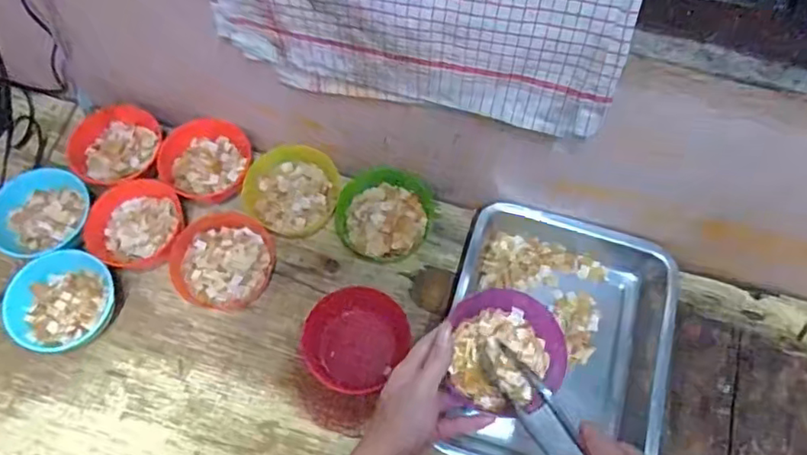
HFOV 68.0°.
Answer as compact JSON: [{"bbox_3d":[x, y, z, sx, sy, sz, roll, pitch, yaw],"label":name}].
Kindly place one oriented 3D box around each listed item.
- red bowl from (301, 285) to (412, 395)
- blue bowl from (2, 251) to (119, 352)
[{"bbox_3d":[-0.056,0.124,0.670,0.103,0.042,0.109,1,67,-2],"label":"red bowl"},{"bbox_3d":[-0.382,0.086,0.677,0.101,0.048,0.114,13,67,3],"label":"blue bowl"}]

